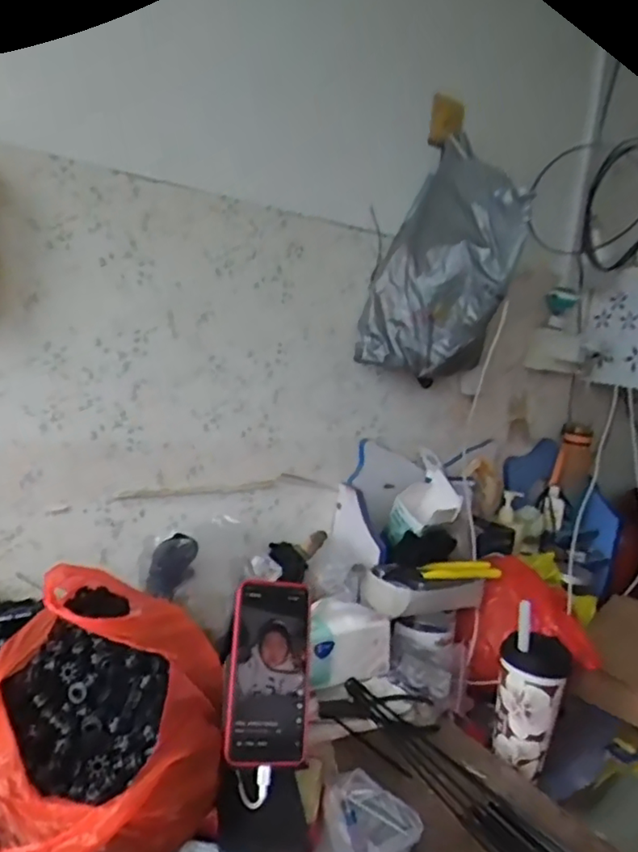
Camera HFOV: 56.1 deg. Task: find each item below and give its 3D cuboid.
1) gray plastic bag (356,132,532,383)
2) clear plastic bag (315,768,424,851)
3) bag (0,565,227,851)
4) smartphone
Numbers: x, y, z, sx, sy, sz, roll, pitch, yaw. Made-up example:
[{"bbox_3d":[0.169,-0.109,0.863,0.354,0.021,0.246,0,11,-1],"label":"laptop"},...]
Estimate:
[{"bbox_3d":[0.182,-0.254,0.945,0.199,0.327,0.250,7,9,2],"label":"gray plastic bag"},{"bbox_3d":[0.047,0.388,0.570,0.088,0.041,0.115,8,9,10],"label":"clear plastic bag"},{"bbox_3d":[-0.204,0.272,0.564,0.219,0.150,0.293,5,9,-13],"label":"bag"},{"bbox_3d":[-0.046,0.234,0.577,0.079,0.162,0.014,5,-22,-11],"label":"smartphone"}]

